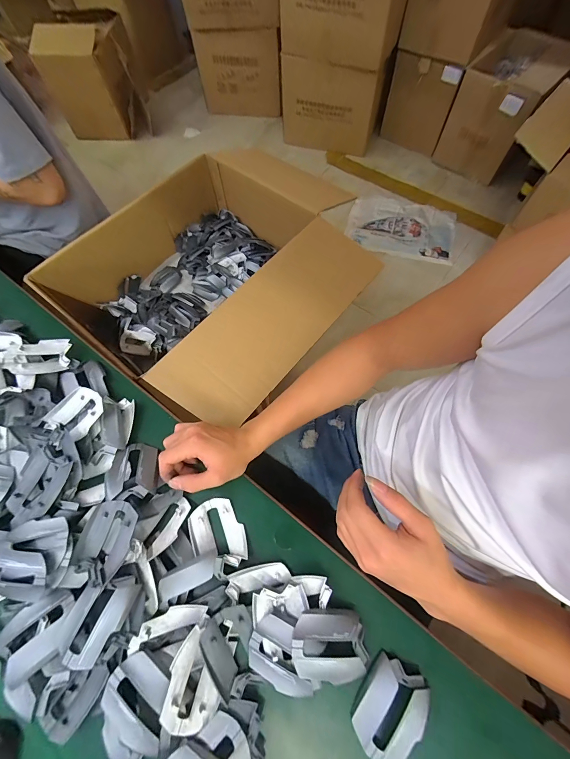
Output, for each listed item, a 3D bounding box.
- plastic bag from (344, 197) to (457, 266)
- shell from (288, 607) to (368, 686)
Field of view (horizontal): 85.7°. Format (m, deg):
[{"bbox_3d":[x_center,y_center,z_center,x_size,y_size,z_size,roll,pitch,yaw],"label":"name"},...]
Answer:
[{"bbox_3d":[0.598,-0.794,1.576,0.536,0.054,0.396,17,68,9],"label":"plastic bag"},{"bbox_3d":[0.046,0.277,0.322,0.077,0.020,0.056,-2,67,1],"label":"shell"}]

